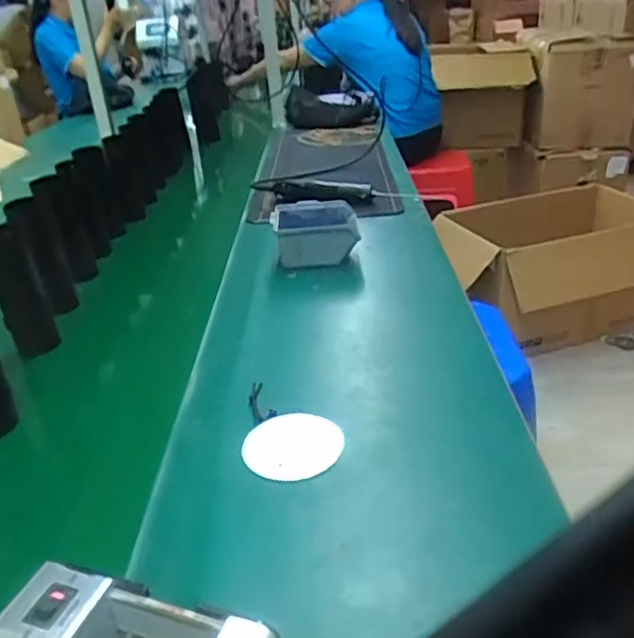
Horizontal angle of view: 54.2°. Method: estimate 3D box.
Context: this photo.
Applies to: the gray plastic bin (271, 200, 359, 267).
[{"bbox_3d":[-0.002,-0.147,1.061,0.146,0.074,0.141,-7,27,-4],"label":"gray plastic bin"}]

